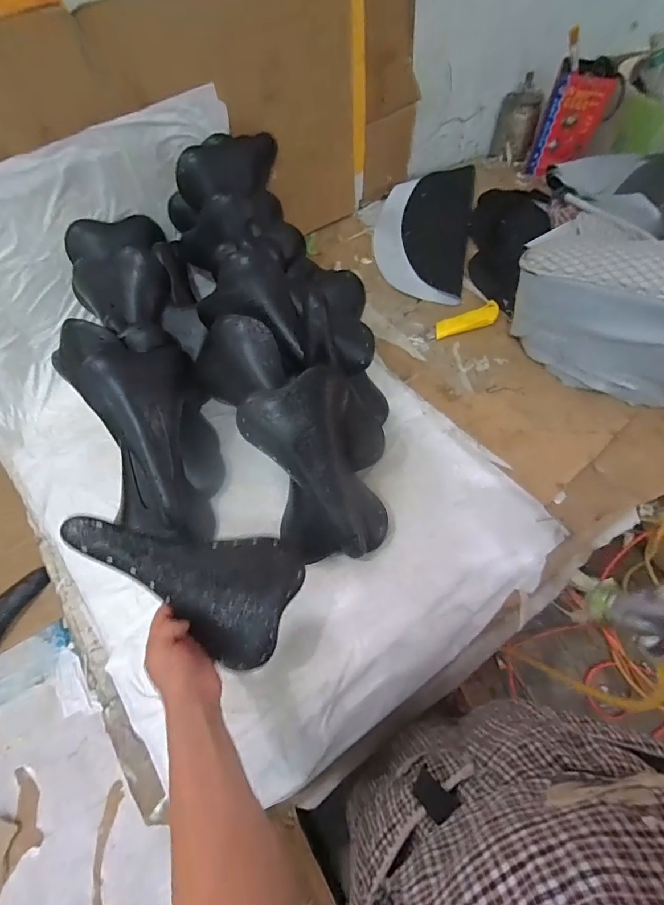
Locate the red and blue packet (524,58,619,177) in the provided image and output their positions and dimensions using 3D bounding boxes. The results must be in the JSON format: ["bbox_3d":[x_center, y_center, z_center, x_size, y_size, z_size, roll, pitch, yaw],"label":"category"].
[{"bbox_3d":[0.523,-0.726,0.976,0.126,0.186,0.052,25,63,14],"label":"red and blue packet"}]

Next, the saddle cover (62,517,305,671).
[{"bbox_3d":[-0.158,0.133,0.484,0.247,0.034,0.138,29,59,-21],"label":"saddle cover"}]

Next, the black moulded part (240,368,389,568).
[{"bbox_3d":[-0.021,0.022,0.614,0.148,0.077,0.246,-21,99,-11],"label":"black moulded part"}]

